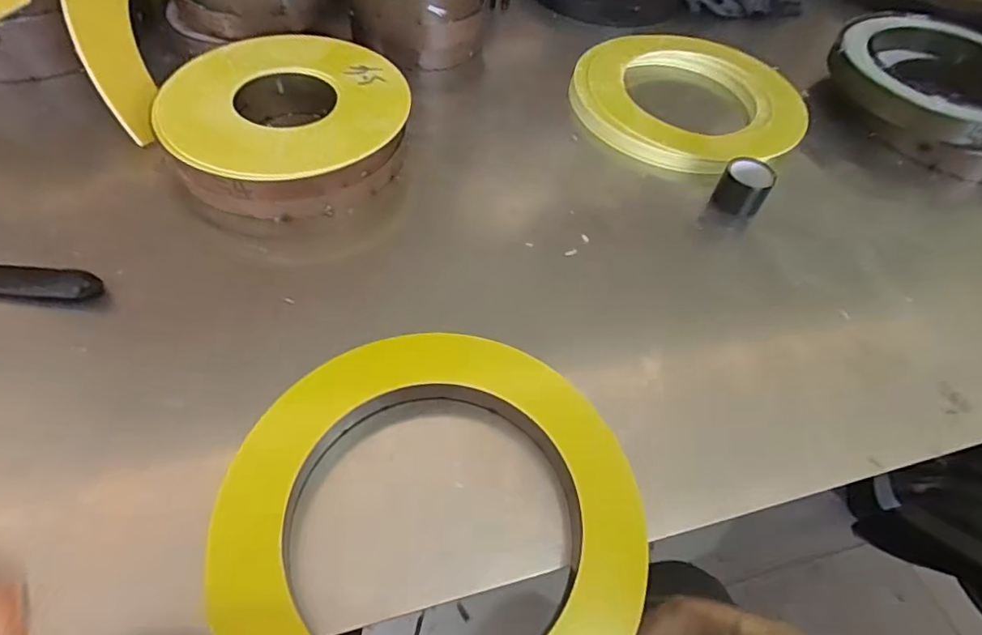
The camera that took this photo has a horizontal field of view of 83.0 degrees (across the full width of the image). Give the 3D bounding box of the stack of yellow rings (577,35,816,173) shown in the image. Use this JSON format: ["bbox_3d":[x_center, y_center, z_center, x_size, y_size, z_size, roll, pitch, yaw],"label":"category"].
[{"bbox_3d":[0.183,-0.214,0.549,0.207,0.030,0.216,-28,62,-25],"label":"stack of yellow rings"}]

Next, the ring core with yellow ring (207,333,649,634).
[{"bbox_3d":[-0.029,0.105,0.286,0.201,0.035,0.210,3,54,-5],"label":"ring core with yellow ring"}]

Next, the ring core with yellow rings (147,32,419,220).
[{"bbox_3d":[-0.162,-0.162,0.455,0.188,0.049,0.181,-7,55,-10],"label":"ring core with yellow rings"}]

